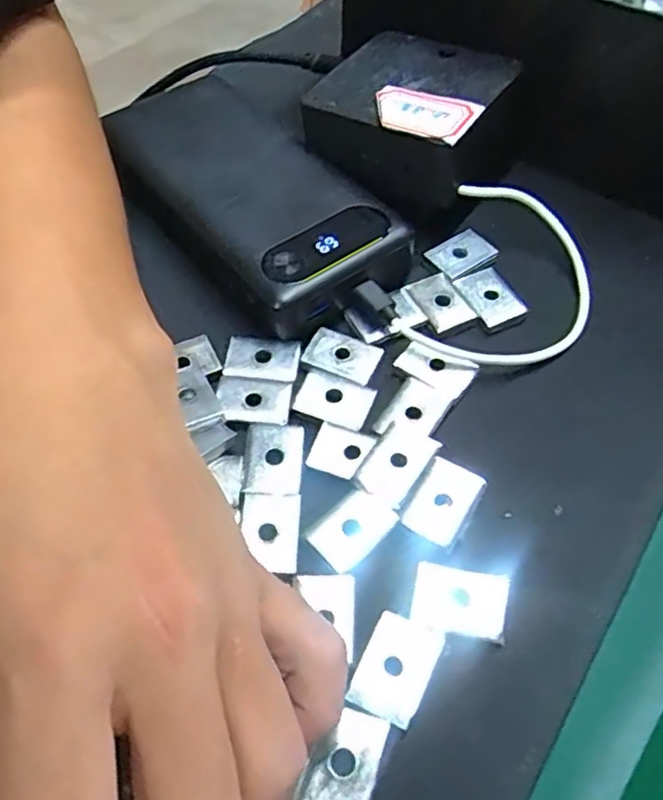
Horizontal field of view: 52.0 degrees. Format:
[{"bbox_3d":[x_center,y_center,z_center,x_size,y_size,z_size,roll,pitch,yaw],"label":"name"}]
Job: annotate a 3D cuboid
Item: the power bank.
[{"bbox_3d":[-0.038,-0.094,0.302,0.076,0.020,0.150,-34,61,-22],"label":"power bank"}]

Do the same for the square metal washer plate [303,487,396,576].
[{"bbox_3d":[0.006,0.042,0.223,0.027,0.004,0.018,-39,63,-24],"label":"square metal washer plate"}]

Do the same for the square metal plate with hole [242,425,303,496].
[{"bbox_3d":[-0.021,0.021,0.239,0.020,0.004,0.028,1,54,2],"label":"square metal plate with hole"}]

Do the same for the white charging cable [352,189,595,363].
[{"bbox_3d":[0.069,-0.053,0.279,0.077,0.025,0.095,35,62,23],"label":"white charging cable"}]

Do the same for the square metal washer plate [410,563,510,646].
[{"bbox_3d":[0.039,0.061,0.208,0.027,0.004,0.020,10,55,8],"label":"square metal washer plate"}]

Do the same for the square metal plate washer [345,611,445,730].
[{"bbox_3d":[0.019,0.077,0.196,0.019,0.004,0.028,22,58,16],"label":"square metal plate washer"}]

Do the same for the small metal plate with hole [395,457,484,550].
[{"bbox_3d":[0.036,0.033,0.225,0.020,0.007,0.026,32,61,21],"label":"small metal plate with hole"}]

